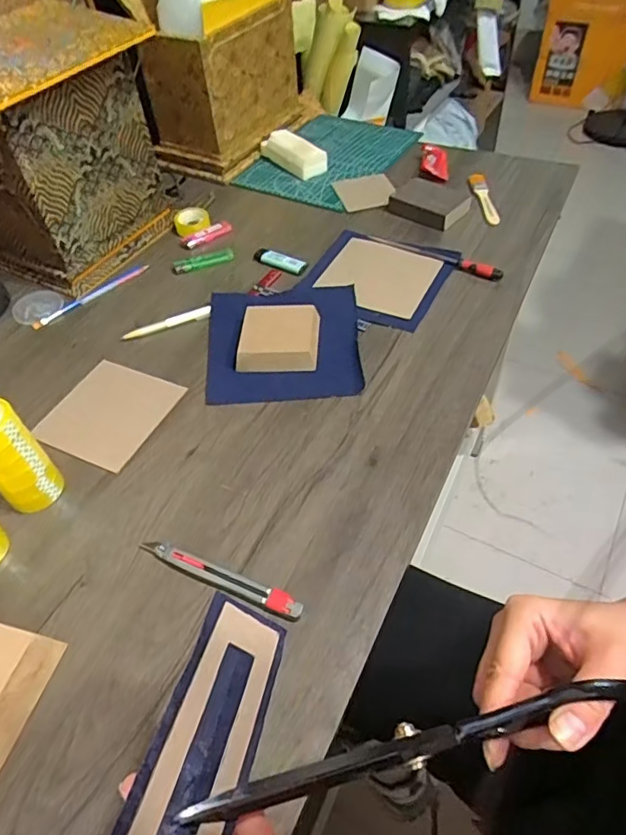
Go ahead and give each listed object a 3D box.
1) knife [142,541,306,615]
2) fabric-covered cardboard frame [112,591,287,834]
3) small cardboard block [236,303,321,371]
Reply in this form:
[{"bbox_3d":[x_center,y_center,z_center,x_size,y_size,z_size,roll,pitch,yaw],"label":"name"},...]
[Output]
[{"bbox_3d":[-0.077,0.132,0.463,0.148,0.008,0.016,17,54,18],"label":"knife"},{"bbox_3d":[-0.043,0.134,0.235,0.045,0.005,0.140,43,27,-12],"label":"fabric-covered cardboard frame"},{"bbox_3d":[-0.038,-0.093,0.647,0.091,0.027,0.091,-1,50,4],"label":"small cardboard block"}]

